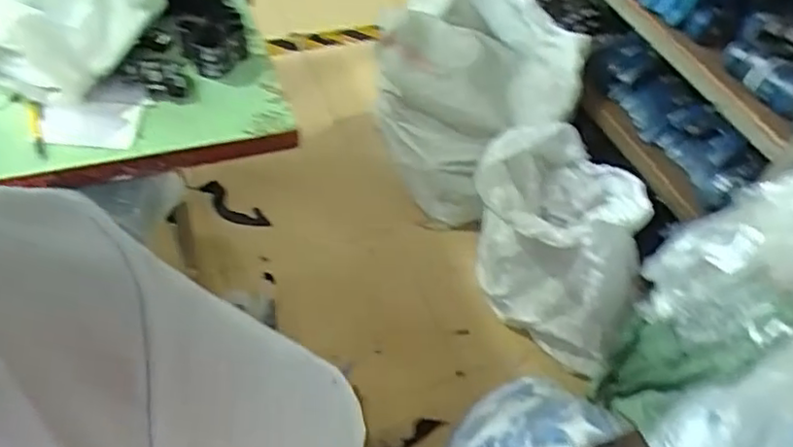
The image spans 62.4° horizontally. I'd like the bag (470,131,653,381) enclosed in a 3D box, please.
[{"bbox_3d":[0.387,0.063,1.694,0.271,0.601,0.496,-8,51,-12],"label":"bag"}]

